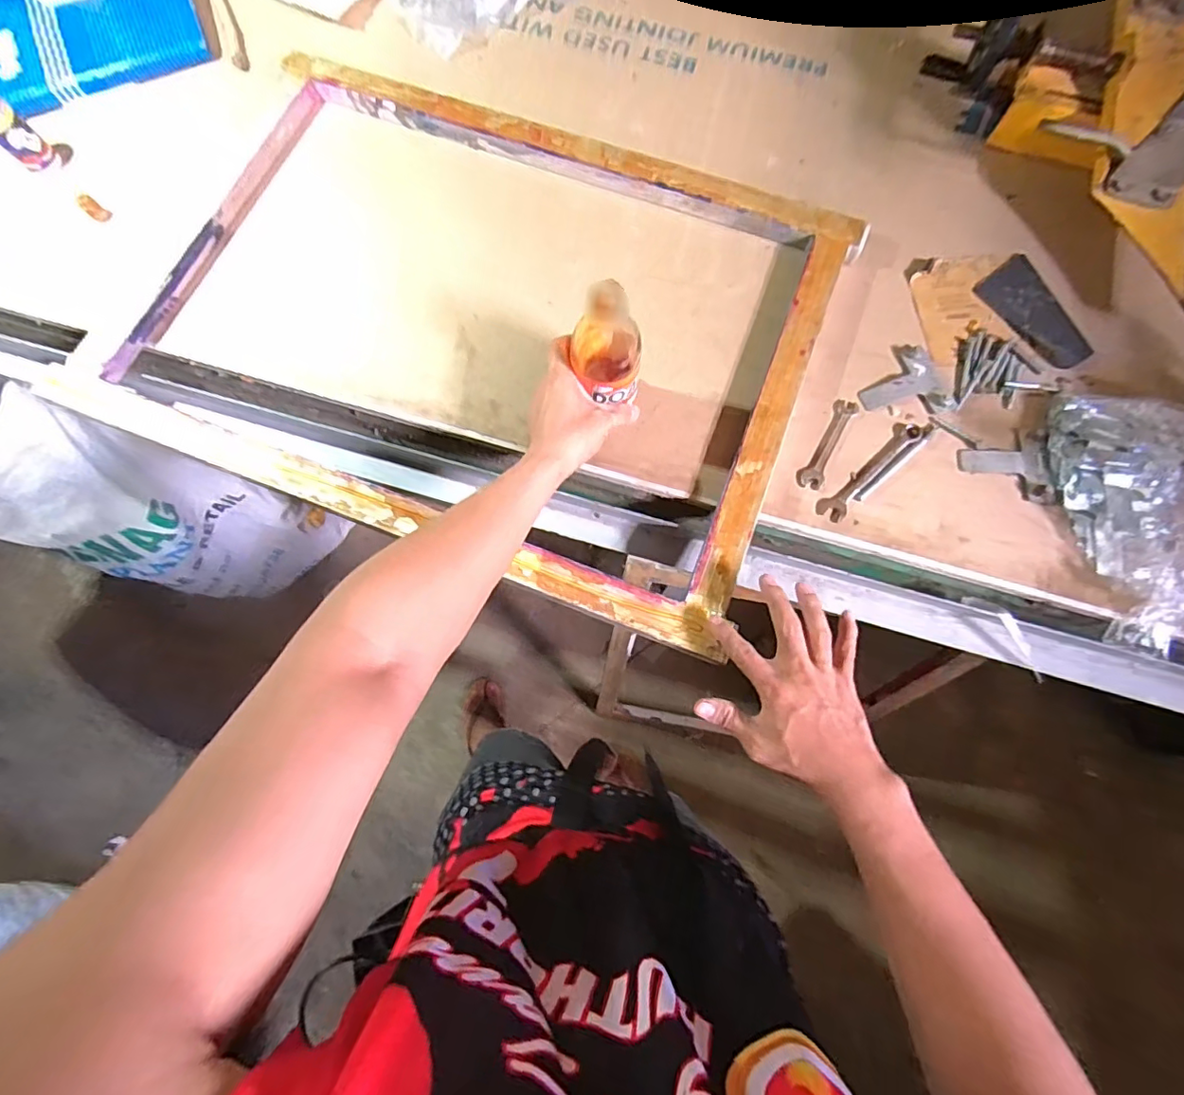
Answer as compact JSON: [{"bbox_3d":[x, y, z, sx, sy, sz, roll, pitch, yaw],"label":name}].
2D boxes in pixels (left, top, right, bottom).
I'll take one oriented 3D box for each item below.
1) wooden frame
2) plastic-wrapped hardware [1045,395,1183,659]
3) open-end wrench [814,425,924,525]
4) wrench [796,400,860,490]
[{"bbox_3d":[-0.127,-0.261,0.595,0.725,0.053,0.535,22,77,6],"label":"wooden frame"},{"bbox_3d":[0.540,-0.035,0.530,0.126,0.063,0.254,-3,75,0],"label":"plastic-wrapped hardware"},{"bbox_3d":[0.290,-0.081,0.567,0.143,0.004,0.026,-43,79,-10],"label":"open-end wrench"},{"bbox_3d":[0.249,-0.110,0.575,0.026,0.004,0.111,28,77,8],"label":"wrench"}]

